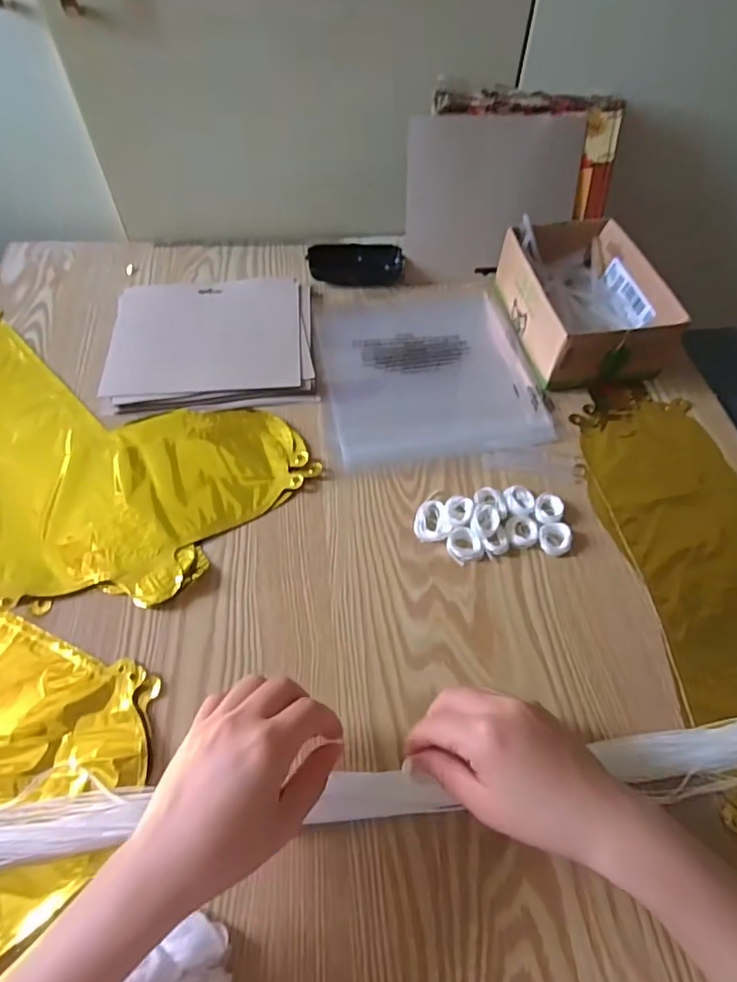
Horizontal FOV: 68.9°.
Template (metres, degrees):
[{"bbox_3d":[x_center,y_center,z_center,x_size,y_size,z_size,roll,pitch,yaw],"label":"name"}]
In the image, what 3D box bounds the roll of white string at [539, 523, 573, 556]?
[{"bbox_3d":[0.152,0.039,0.436,0.025,0.011,0.026,1,55,-1],"label":"roll of white string"}]

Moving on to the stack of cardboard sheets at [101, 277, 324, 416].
[{"bbox_3d":[-0.162,-0.158,0.561,0.203,0.014,0.180,-5,55,-5],"label":"stack of cardboard sheets"}]

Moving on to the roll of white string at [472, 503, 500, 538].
[{"bbox_3d":[0.095,0.025,0.437,0.023,0.013,0.027,18,57,10],"label":"roll of white string"}]

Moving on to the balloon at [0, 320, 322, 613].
[{"bbox_3d":[-0.285,-0.059,0.487,0.413,0.018,0.259,34,61,20],"label":"balloon"}]

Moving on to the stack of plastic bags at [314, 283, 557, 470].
[{"bbox_3d":[0.059,-0.133,0.559,0.212,0.010,0.246,-7,56,-6],"label":"stack of plastic bags"}]

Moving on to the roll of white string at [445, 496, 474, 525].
[{"bbox_3d":[0.074,0.017,0.445,0.022,0.014,0.025,14,56,8],"label":"roll of white string"}]

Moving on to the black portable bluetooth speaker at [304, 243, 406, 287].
[{"bbox_3d":[-0.015,-0.266,0.631,0.109,0.030,0.036,-5,55,-5],"label":"black portable bluetooth speaker"}]

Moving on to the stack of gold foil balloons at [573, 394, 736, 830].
[{"bbox_3d":[0.291,0.085,0.406,0.158,0.009,0.417,-4,55,-5],"label":"stack of gold foil balloons"}]

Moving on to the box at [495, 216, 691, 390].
[{"bbox_3d":[0.222,-0.201,0.565,0.132,0.069,0.198,-6,56,-6],"label":"box"}]

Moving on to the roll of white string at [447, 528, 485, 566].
[{"bbox_3d":[0.076,0.043,0.431,0.025,0.010,0.028,-18,58,-14],"label":"roll of white string"}]

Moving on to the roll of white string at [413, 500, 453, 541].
[{"bbox_3d":[0.052,0.024,0.445,0.030,0.008,0.038,-3,55,-4],"label":"roll of white string"}]

